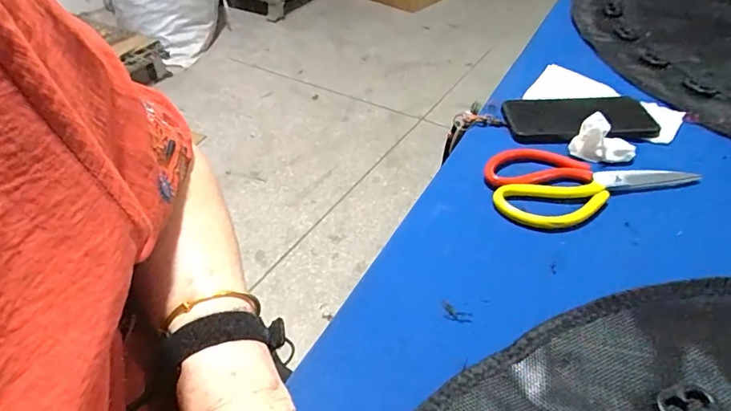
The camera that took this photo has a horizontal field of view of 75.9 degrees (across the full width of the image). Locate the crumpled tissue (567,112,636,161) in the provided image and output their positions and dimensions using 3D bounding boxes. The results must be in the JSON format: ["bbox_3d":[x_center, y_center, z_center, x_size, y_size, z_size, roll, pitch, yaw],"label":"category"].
[{"bbox_3d":[0.255,-0.071,0.494,0.064,0.037,0.023,15,45,17],"label":"crumpled tissue"}]

